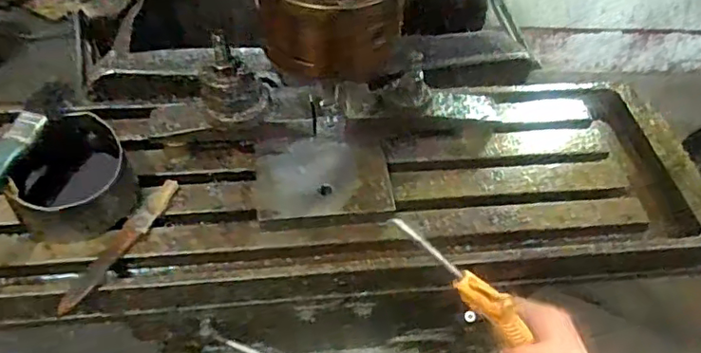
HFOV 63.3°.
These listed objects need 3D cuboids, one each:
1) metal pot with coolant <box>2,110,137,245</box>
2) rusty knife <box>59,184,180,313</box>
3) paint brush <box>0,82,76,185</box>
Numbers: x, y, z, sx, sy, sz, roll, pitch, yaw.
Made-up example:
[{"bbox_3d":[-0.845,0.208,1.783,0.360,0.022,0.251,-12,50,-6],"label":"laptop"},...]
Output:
[{"bbox_3d":[-0.259,-0.004,0.528,0.099,0.070,0.124,-20,54,-20],"label":"metal pot with coolant"},{"bbox_3d":[-0.204,0.060,0.511,0.025,0.016,0.146,27,53,17],"label":"rusty knife"},{"bbox_3d":[-0.293,-0.013,0.485,0.032,0.031,0.216,8,50,1],"label":"paint brush"}]

